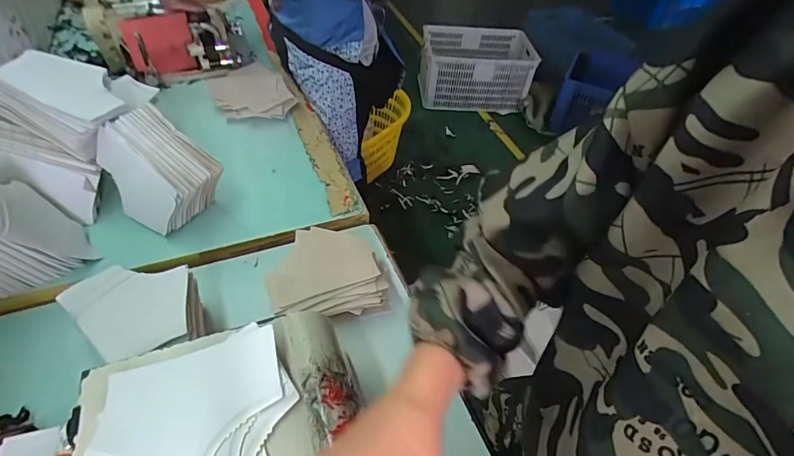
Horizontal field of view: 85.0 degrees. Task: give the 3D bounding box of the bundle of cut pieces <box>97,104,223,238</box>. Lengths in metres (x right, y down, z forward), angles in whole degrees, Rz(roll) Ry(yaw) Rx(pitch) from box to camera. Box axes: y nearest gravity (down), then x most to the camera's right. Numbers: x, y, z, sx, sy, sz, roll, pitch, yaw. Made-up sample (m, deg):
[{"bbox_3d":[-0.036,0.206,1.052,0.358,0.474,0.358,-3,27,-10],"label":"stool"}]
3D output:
[{"bbox_3d":[-0.359,-0.084,0.662,0.142,0.142,0.111,24,48,17],"label":"bundle of cut pieces"}]

